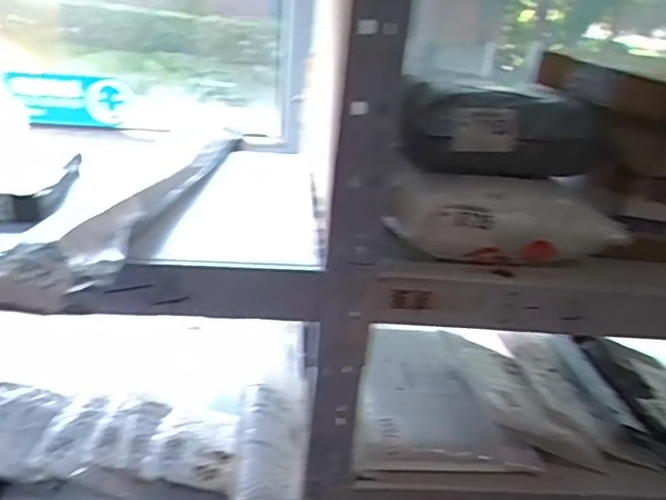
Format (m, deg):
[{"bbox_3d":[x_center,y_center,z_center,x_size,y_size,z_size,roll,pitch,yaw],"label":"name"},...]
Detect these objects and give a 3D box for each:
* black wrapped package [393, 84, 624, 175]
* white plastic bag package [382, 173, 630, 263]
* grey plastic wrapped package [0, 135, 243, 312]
[{"bbox_3d":[0.156,-0.108,0.569,0.205,0.072,0.043,0,24,-12],"label":"black wrapped package"},{"bbox_3d":[0.155,-0.030,0.571,0.217,0.065,0.059,3,24,-6],"label":"white plastic bag package"},{"bbox_3d":[-0.179,-0.070,0.638,0.072,0.032,0.497,7,24,3],"label":"grey plastic wrapped package"}]

